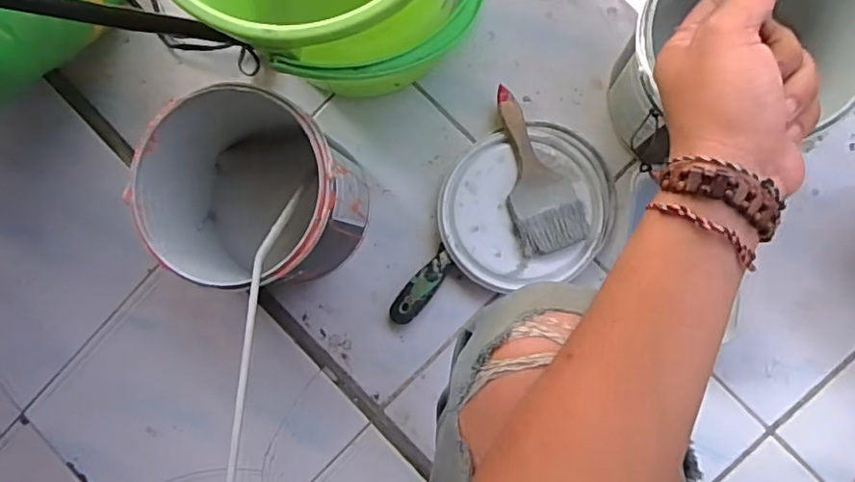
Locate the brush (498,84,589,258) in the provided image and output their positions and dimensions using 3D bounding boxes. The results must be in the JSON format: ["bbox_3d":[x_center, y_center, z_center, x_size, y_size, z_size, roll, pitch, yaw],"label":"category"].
[{"bbox_3d":[0.109,-0.075,0.607,0.070,0.016,0.174,-18,87,7],"label":"brush"}]

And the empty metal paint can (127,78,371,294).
[{"bbox_3d":[-0.161,-0.048,0.590,0.172,0.188,0.165,0,89,8],"label":"empty metal paint can"}]

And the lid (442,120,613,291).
[{"bbox_3d":[0.104,-0.036,0.621,0.177,0.022,0.165,-1,85,9],"label":"lid"}]

